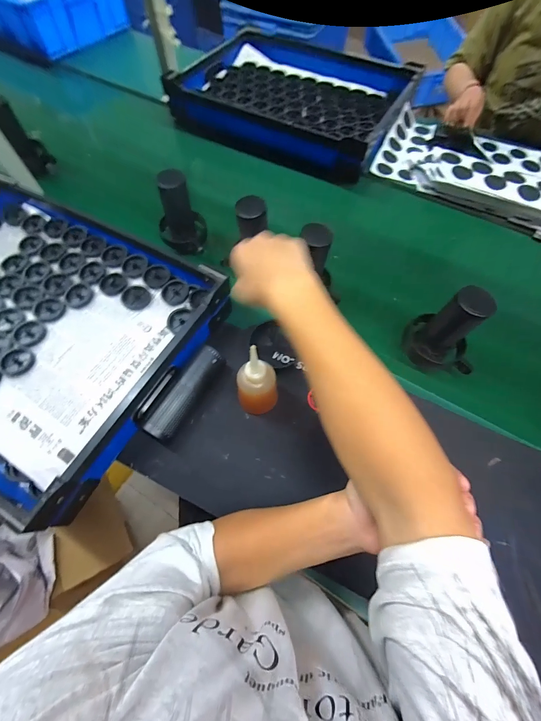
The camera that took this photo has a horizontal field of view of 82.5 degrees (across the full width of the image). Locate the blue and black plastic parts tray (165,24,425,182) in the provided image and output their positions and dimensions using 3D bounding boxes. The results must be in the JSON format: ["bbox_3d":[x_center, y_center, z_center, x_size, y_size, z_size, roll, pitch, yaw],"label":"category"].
[{"bbox_3d":[0.073,-0.816,0.949,0.651,0.119,0.588,25,66,15],"label":"blue and black plastic parts tray"}]

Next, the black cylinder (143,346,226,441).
[{"bbox_3d":[-0.136,0.054,0.507,0.048,0.056,0.165,26,66,16],"label":"black cylinder"}]

